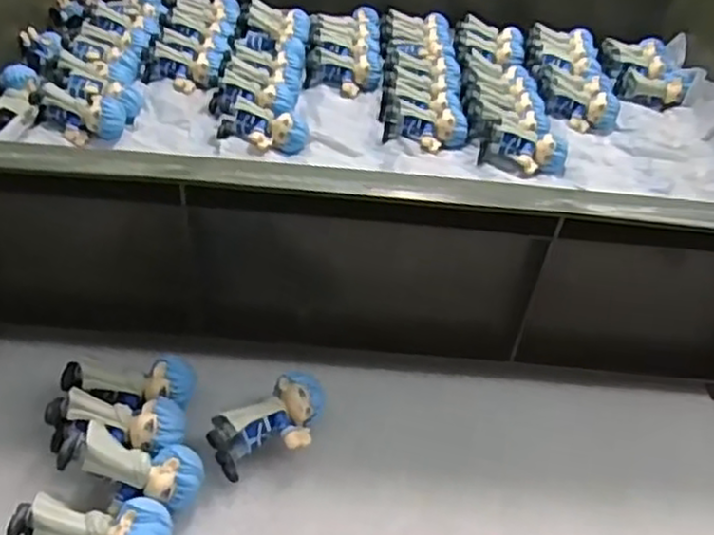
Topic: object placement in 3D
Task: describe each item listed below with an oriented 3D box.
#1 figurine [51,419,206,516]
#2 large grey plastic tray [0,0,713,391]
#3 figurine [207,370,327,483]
[{"bbox_3d":[-0.104,0.089,0.321,0.067,0.033,0.034,24,43,-11],"label":"figurine"},{"bbox_3d":[0.006,-0.133,0.516,0.588,0.122,0.414,5,42,-1],"label":"large grey plastic tray"},{"bbox_3d":[-0.041,0.080,0.354,0.060,0.027,0.033,-27,51,-31],"label":"figurine"}]

